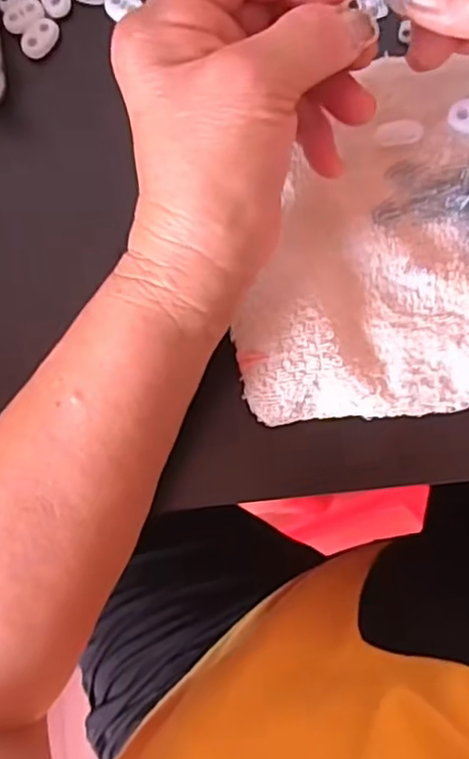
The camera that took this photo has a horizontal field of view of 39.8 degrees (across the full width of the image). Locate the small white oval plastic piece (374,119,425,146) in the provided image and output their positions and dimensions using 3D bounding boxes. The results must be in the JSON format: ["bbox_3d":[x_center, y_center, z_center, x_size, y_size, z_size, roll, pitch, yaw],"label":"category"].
[{"bbox_3d":[0.076,-0.114,0.300,0.021,0.008,0.009,-7,81,4],"label":"small white oval plastic piece"}]

